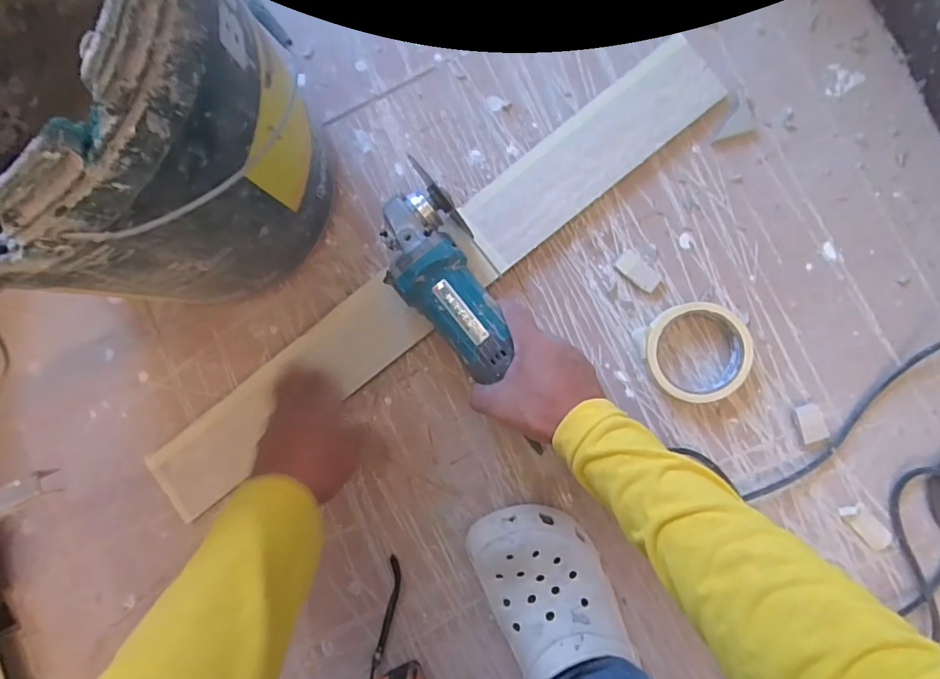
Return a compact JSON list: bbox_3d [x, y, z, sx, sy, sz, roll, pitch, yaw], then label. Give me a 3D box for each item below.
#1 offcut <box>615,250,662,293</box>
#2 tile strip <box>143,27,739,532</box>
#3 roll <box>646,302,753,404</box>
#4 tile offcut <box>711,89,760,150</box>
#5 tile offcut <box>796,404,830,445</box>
[{"bbox_3d":[0.170,-0.068,0.490,0.045,0.010,0.024,43,92,5],"label":"offcut"},{"bbox_3d":[-0.041,-0.059,0.504,0.700,0.018,0.081,-38,86,3],"label":"tile strip"},{"bbox_3d":[0.219,0.013,0.473,0.096,0.031,0.094,0,88,5],"label":"roll"},{"bbox_3d":[0.273,-0.217,0.485,0.037,0.006,0.062,23,91,5],"label":"tile offcut"},{"bbox_3d":[0.334,0.082,0.473,0.024,0.008,0.036,-13,87,5],"label":"tile offcut"}]

